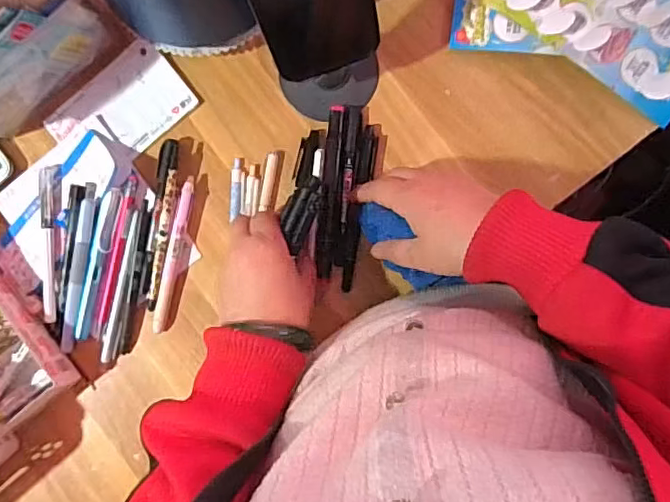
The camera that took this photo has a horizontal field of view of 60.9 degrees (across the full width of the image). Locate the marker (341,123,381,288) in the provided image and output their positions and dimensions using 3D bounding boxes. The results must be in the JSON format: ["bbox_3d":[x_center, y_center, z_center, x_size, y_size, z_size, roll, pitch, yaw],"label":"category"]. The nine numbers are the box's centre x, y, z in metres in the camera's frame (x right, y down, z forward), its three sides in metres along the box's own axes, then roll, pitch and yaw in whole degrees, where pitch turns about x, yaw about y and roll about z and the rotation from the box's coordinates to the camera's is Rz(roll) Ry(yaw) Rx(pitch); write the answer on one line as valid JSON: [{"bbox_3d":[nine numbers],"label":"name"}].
[{"bbox_3d":[0.021,-0.038,0.498,0.016,0.011,0.146,10,92,4],"label":"marker"}]

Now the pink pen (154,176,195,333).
[{"bbox_3d":[-0.144,0.004,0.510,0.012,0.013,0.139,12,90,4],"label":"pink pen"}]

